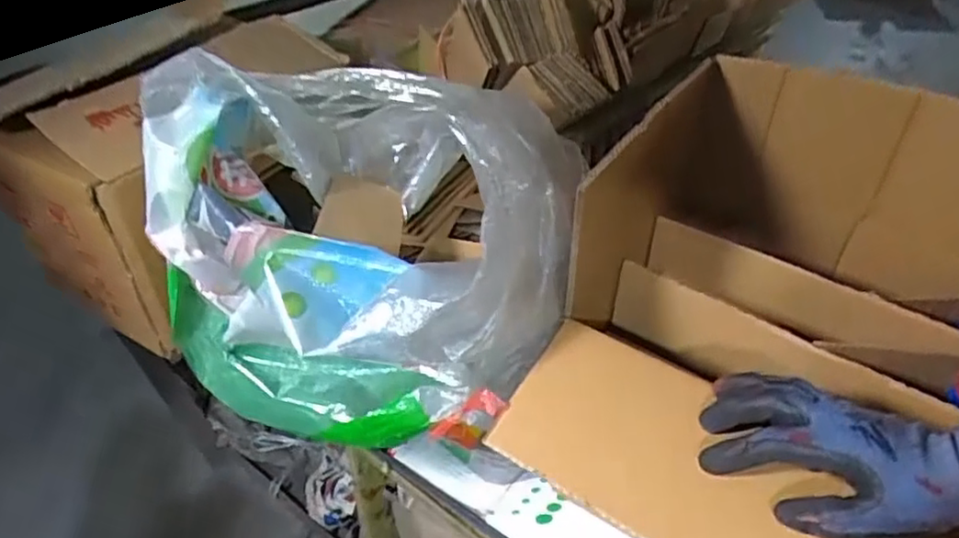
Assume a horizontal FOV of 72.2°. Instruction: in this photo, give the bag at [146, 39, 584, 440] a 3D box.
[{"bbox_3d":[-0.090,-0.025,0.612,0.349,0.296,0.295,25,46,28],"label":"bag"}]

